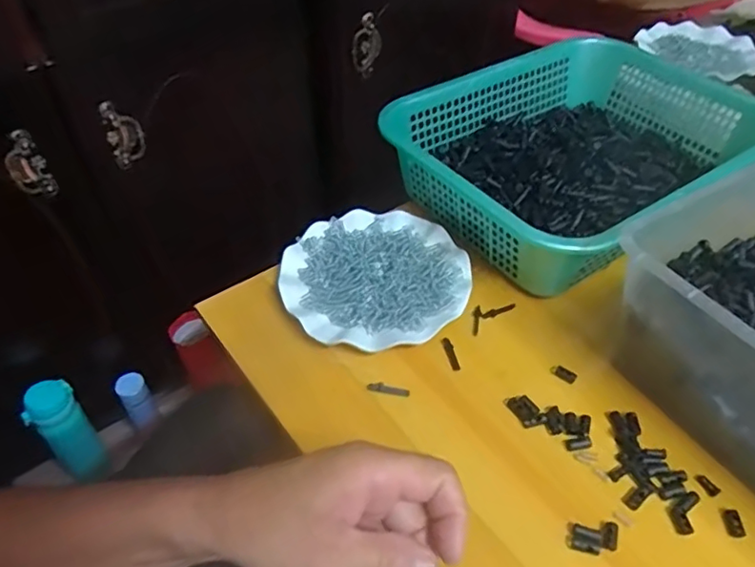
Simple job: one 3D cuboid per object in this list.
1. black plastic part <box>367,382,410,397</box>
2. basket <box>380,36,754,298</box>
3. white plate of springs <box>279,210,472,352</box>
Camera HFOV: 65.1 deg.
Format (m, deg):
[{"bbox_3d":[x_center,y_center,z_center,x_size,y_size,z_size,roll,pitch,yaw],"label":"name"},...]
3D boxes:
[{"bbox_3d":[0.010,0.091,0.513,0.036,0.004,0.009,9,46,7],"label":"black plastic part"},{"bbox_3d":[0.232,-0.153,0.682,0.376,0.091,0.292,-28,52,-25],"label":"basket"},{"bbox_3d":[-0.001,-0.006,0.593,0.178,0.026,0.179,0,46,0],"label":"white plate of springs"}]

